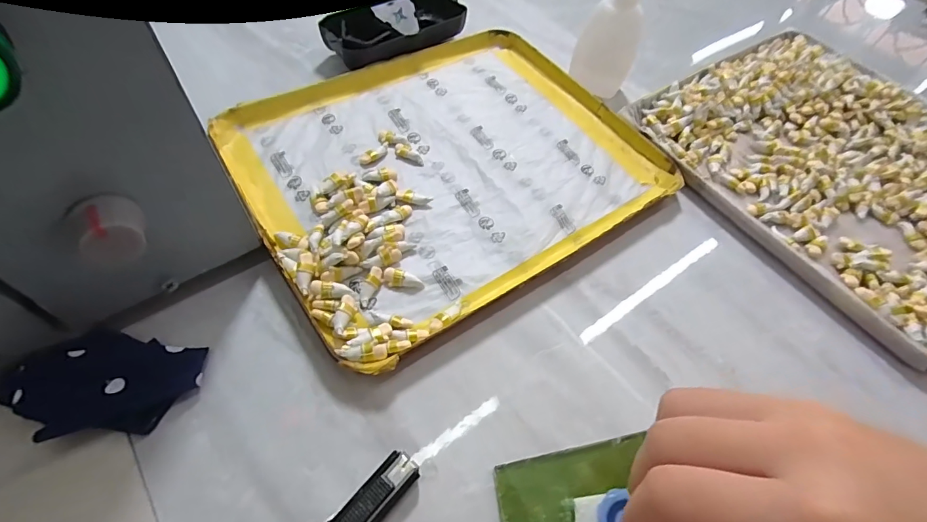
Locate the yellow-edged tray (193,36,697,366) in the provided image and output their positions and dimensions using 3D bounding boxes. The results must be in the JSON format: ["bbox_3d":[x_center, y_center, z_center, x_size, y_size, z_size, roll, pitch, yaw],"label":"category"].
[{"bbox_3d":[-0.009,-0.070,0.285,0.243,0.014,0.198,-29,65,-20],"label":"yellow-edged tray"}]

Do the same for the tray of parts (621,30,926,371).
[{"bbox_3d":[0.272,-0.073,0.315,0.227,0.017,0.236,-30,65,-21],"label":"tray of parts"}]

